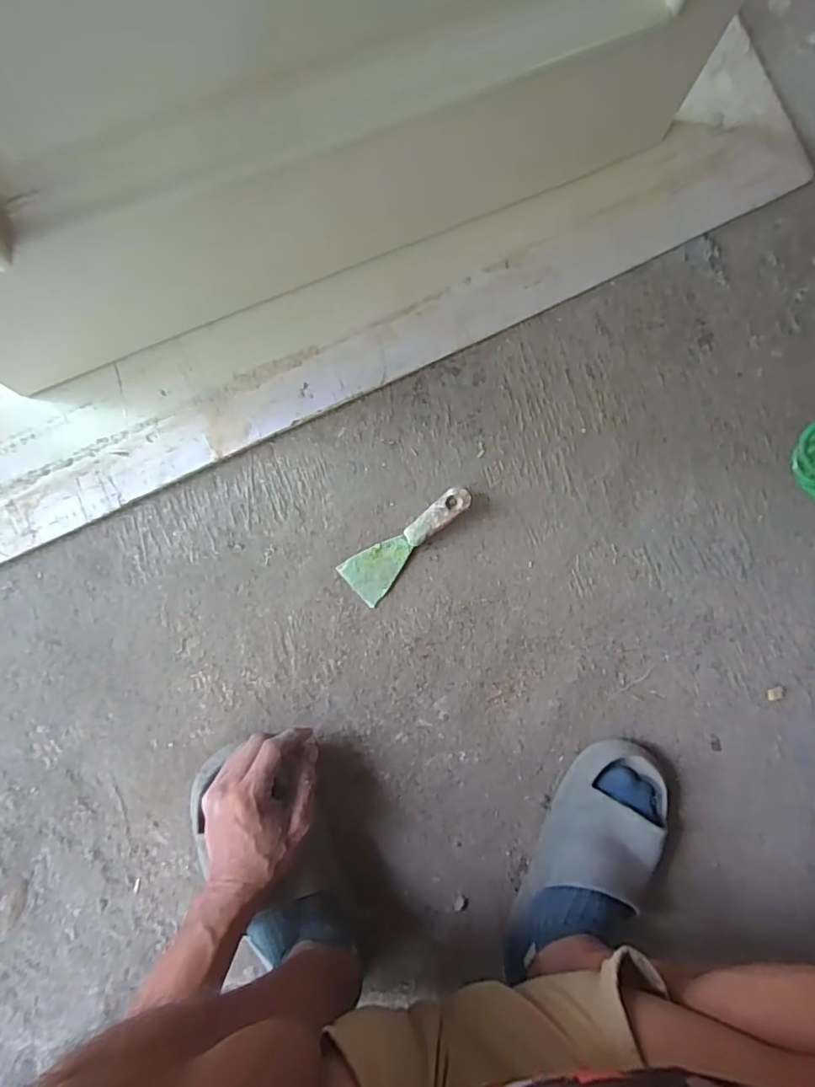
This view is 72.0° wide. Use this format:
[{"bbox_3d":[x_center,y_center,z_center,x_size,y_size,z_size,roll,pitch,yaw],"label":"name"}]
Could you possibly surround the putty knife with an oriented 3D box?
[{"bbox_3d":[0.004,0.000,0.604,0.157,0.029,0.054,-39,95,-4],"label":"putty knife"}]

